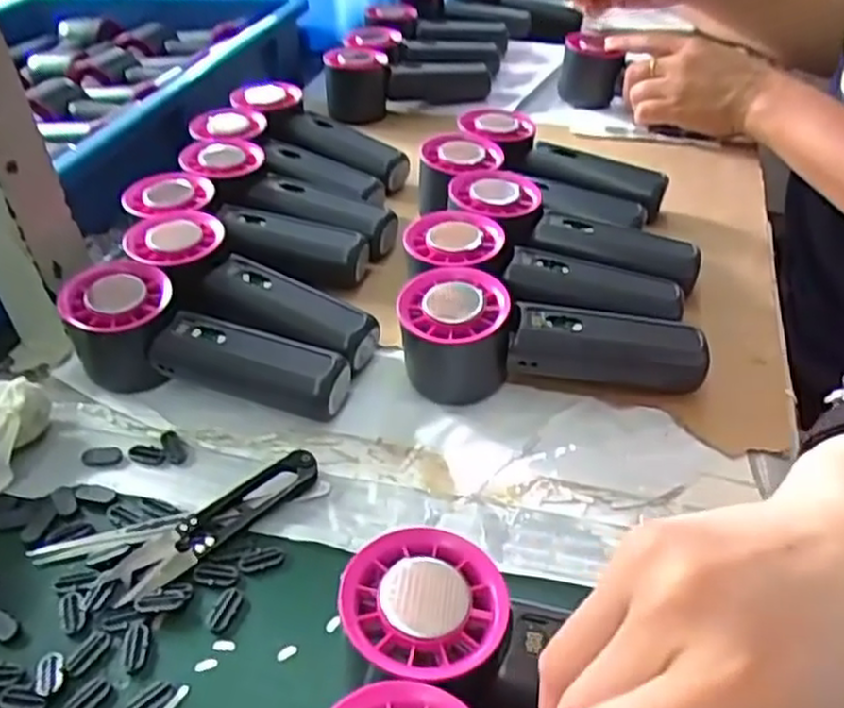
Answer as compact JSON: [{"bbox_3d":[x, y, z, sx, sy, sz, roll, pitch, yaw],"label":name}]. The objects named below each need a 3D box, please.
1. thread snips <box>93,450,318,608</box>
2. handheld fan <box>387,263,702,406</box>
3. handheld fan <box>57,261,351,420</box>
[{"bbox_3d":[-0.097,0.075,0.342,0.102,0.011,0.031,-31,46,-29],"label":"thread snips"},{"bbox_3d":[0.068,-0.004,0.391,0.153,0.055,0.049,2,39,7],"label":"handheld fan"},{"bbox_3d":[-0.118,-0.001,0.395,0.146,0.058,0.058,15,43,21],"label":"handheld fan"}]

